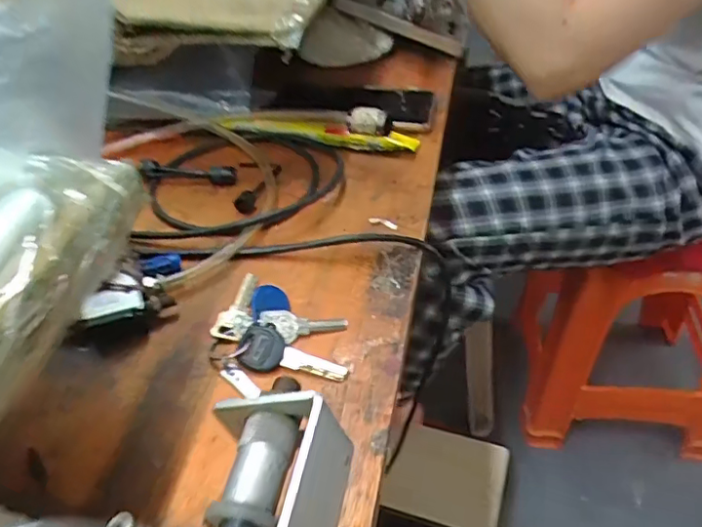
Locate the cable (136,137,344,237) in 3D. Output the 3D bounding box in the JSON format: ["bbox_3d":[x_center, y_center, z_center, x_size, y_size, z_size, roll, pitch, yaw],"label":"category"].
[{"bbox_3d":[-0.092,-0.079,0.519,0.168,0.017,0.157,-6,42,-1],"label":"cable"}]

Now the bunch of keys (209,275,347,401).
[{"bbox_3d":[-0.048,0.047,0.375,0.098,0.013,0.075,18,47,24],"label":"bunch of keys"}]

